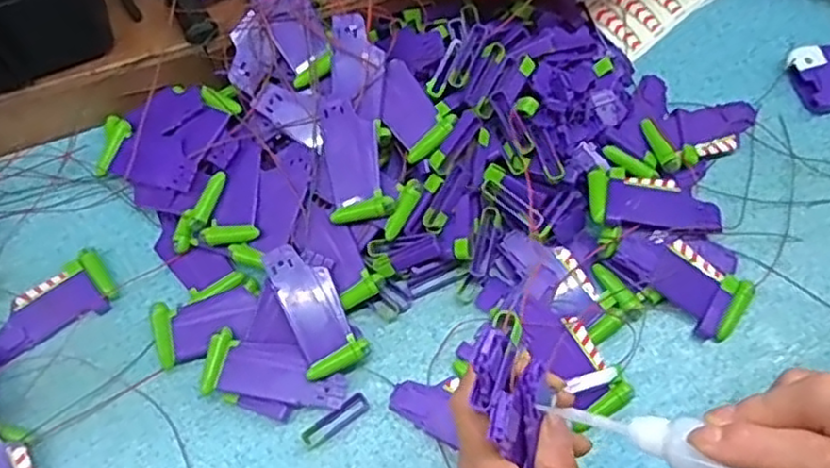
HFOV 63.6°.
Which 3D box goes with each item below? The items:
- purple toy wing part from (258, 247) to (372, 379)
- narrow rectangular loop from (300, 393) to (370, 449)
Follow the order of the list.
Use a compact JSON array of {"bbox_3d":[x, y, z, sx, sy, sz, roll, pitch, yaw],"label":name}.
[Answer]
[{"bbox_3d":[-0.067,0.047,0.435,0.039,0.016,0.088,-29,68,-9],"label":"purple toy wing part"},{"bbox_3d":[-0.050,0.117,0.420,0.046,0.011,0.012,-34,69,-11],"label":"narrow rectangular loop"}]

